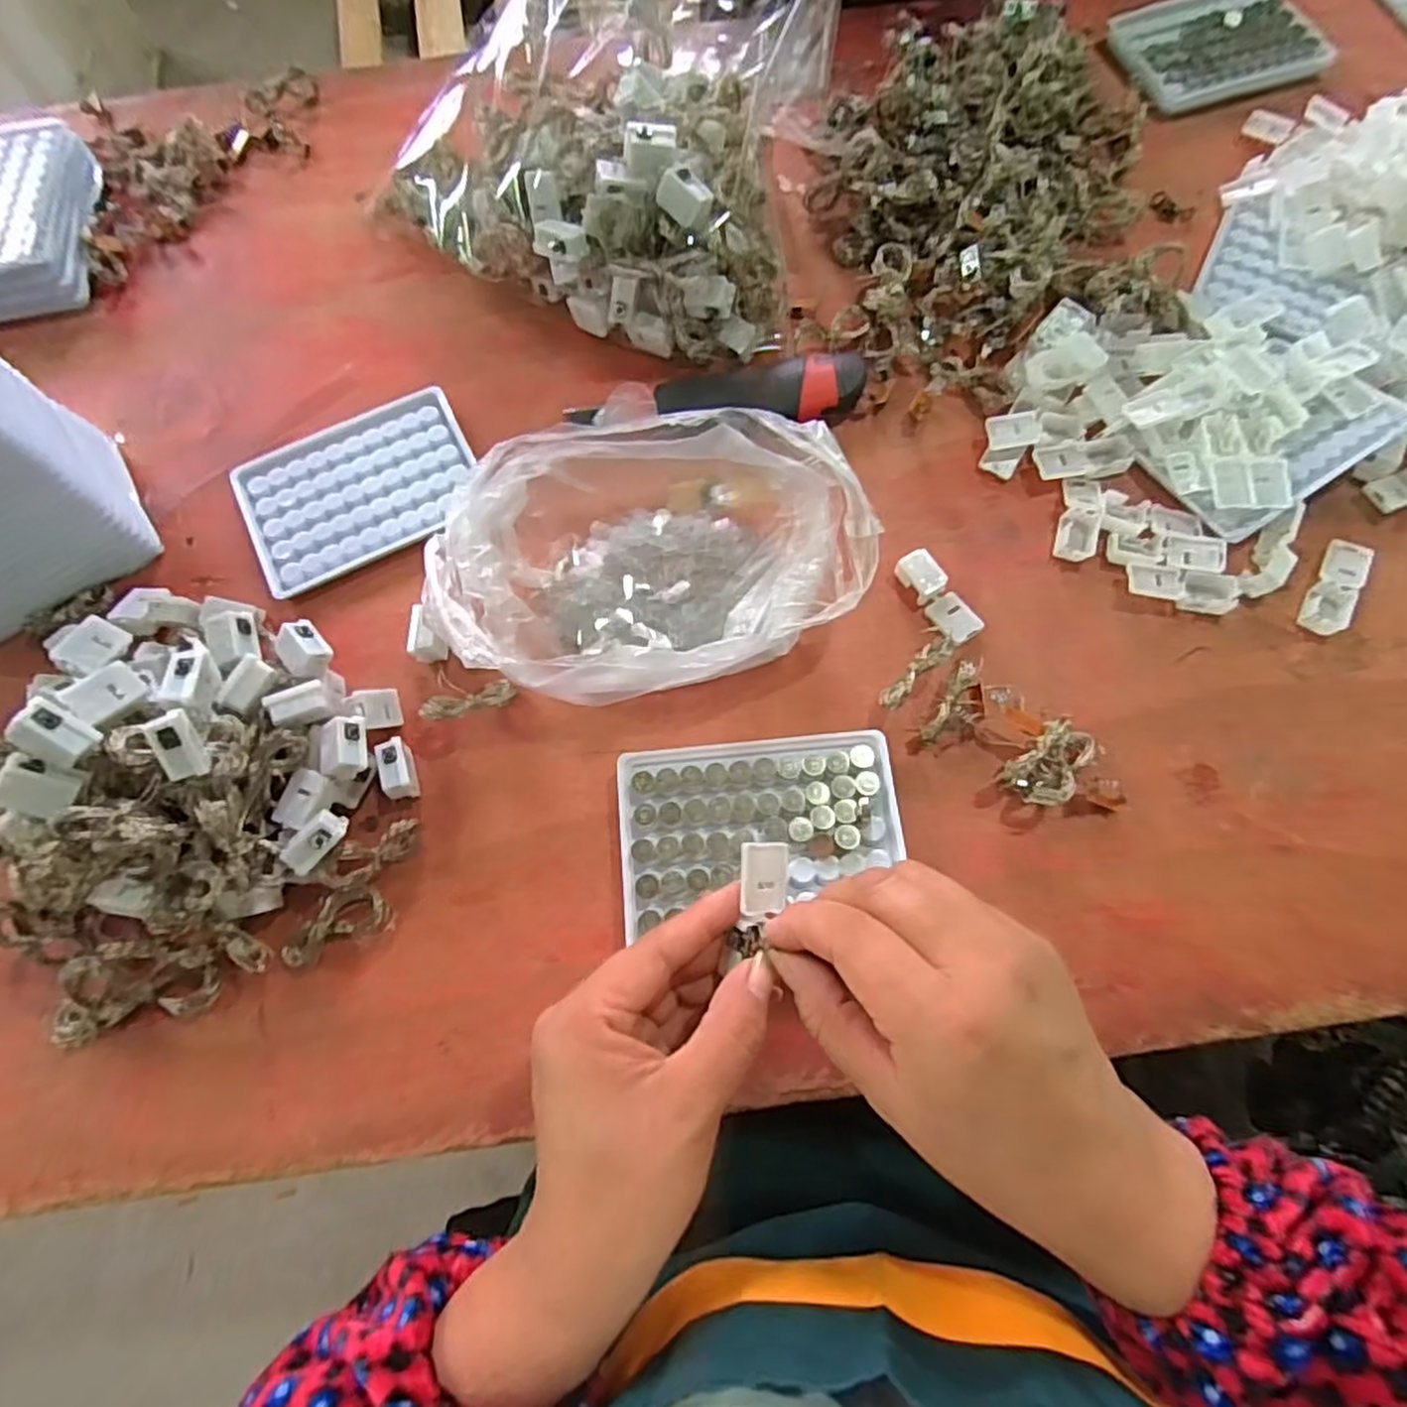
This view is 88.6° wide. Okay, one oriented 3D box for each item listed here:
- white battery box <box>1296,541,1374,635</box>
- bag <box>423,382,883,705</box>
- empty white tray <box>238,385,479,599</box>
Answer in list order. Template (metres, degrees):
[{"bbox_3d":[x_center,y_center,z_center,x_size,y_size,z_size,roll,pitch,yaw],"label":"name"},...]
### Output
[{"bbox_3d":[0.334,-0.062,0.380,0.019,0.011,0.057,30,76,11],"label":"white battery box"},{"bbox_3d":[-0.025,-0.073,0.366,0.213,0.061,0.136,-10,72,-2],"label":"bag"},{"bbox_3d":[-0.198,-0.125,0.419,0.129,0.012,0.095,-26,73,-7],"label":"empty white tray"}]

